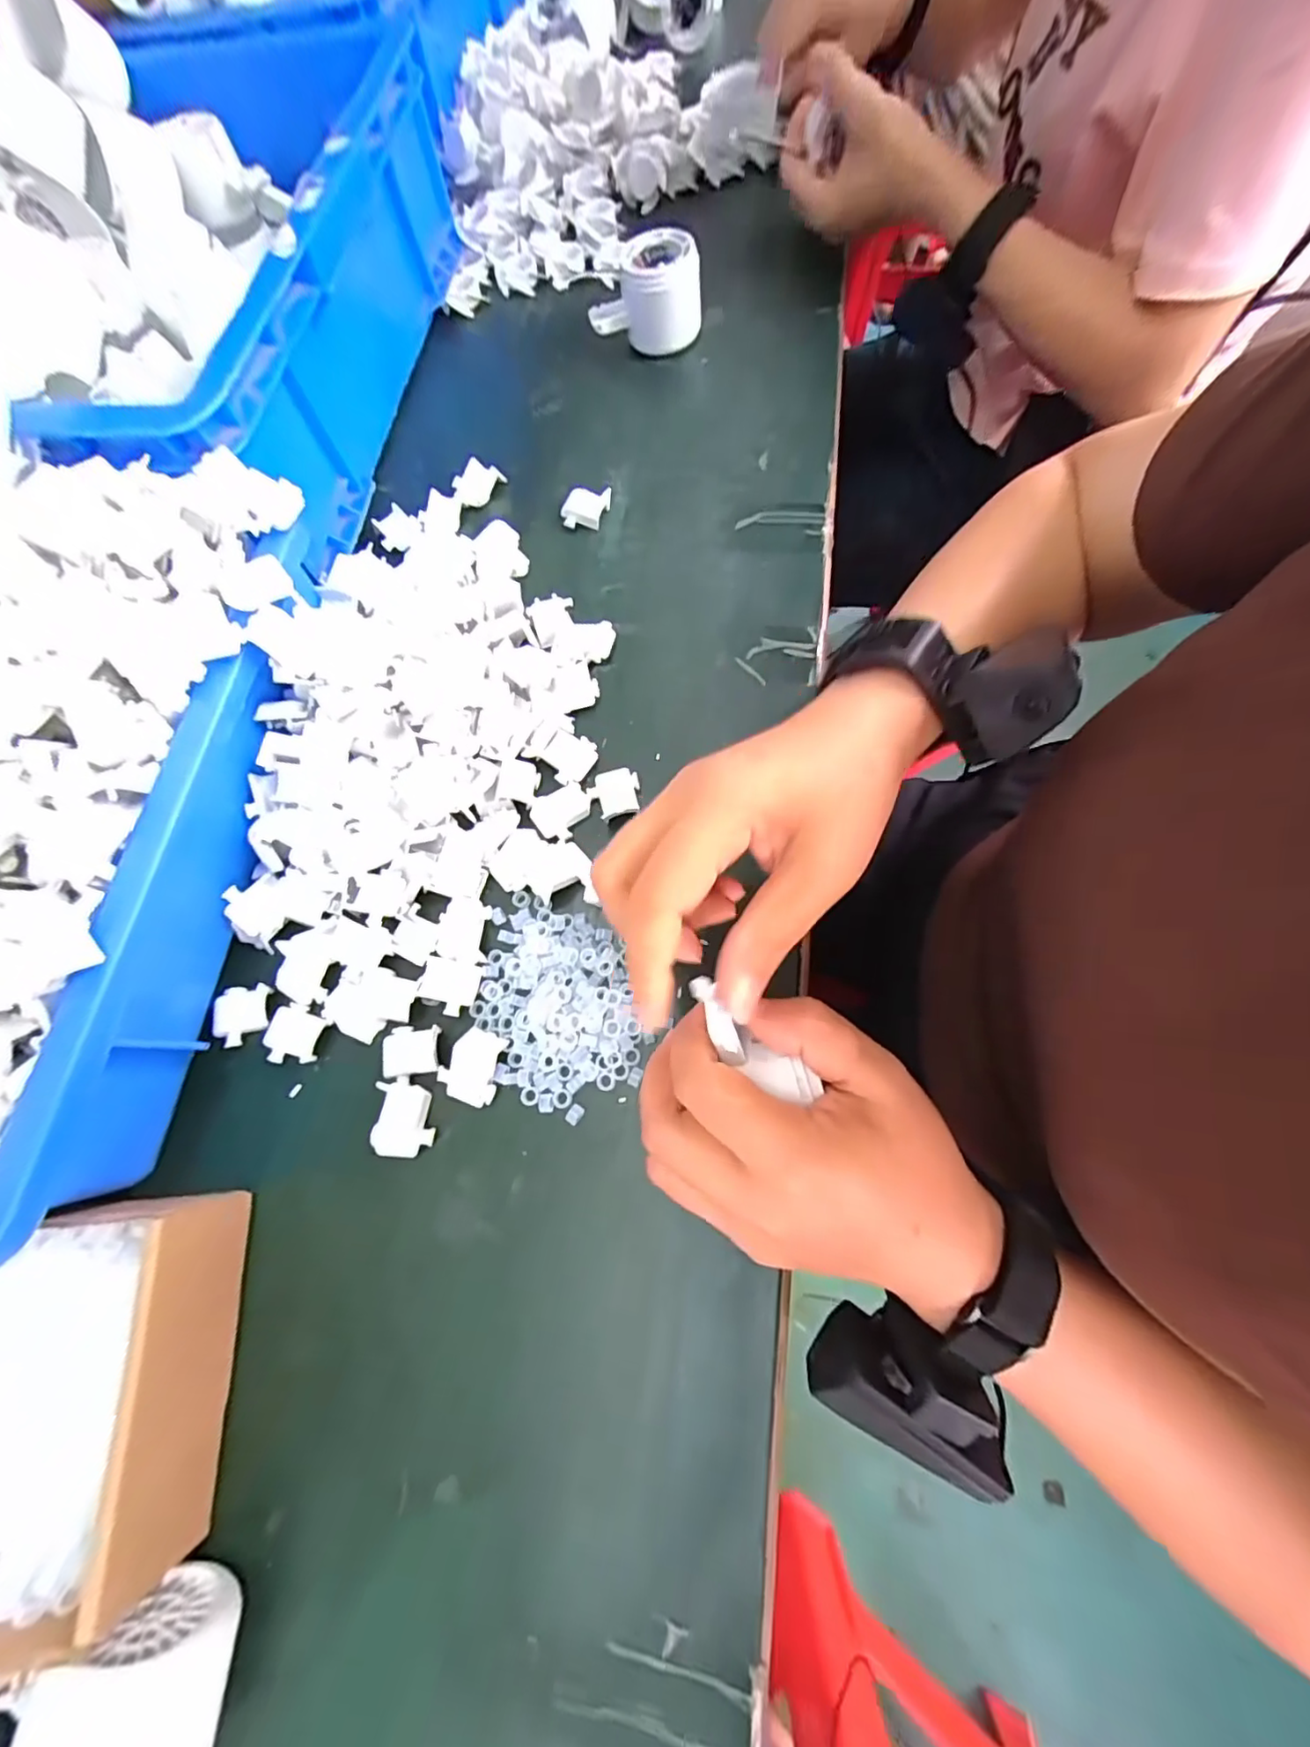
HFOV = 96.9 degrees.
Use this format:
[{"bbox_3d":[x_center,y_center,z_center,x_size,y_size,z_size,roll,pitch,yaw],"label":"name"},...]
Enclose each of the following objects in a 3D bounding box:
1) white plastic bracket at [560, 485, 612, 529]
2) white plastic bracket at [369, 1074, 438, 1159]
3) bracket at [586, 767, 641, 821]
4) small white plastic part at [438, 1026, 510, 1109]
[{"bbox_3d":[-0.049,-0.254,0.402,0.032,0.013,0.026,14,72,6],"label":"white plastic bracket"},{"bbox_3d":[-0.122,0.118,0.281,0.030,0.009,0.035,7,72,4],"label":"white plastic bracket"},{"bbox_3d":[-0.023,-0.046,0.330,0.029,0.005,0.028,-13,72,-3],"label":"bracket"},{"bbox_3d":[-0.090,0.095,0.288,0.029,0.004,0.034,14,72,6],"label":"small white plastic part"}]

